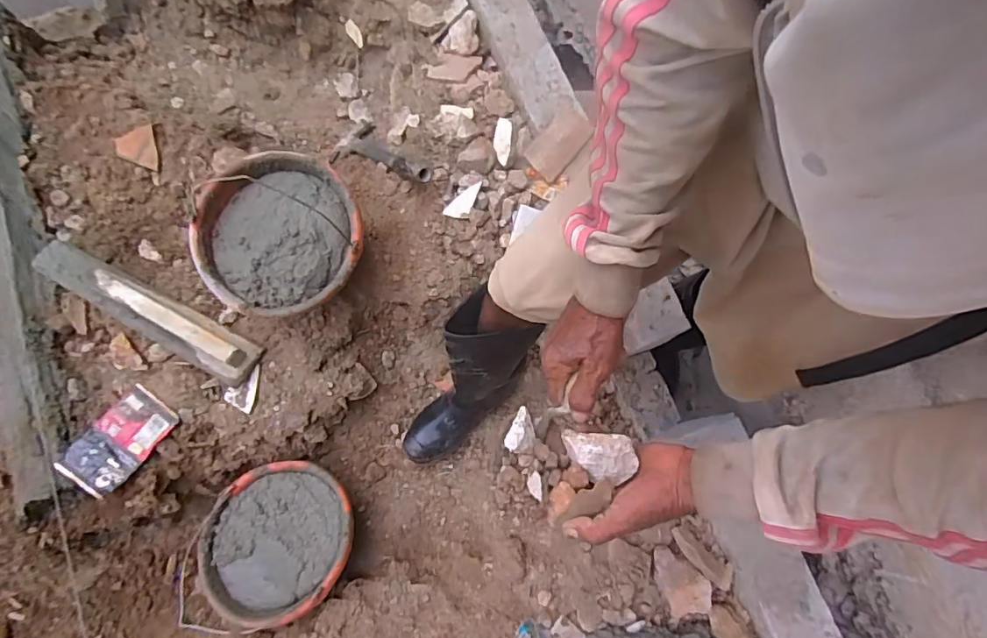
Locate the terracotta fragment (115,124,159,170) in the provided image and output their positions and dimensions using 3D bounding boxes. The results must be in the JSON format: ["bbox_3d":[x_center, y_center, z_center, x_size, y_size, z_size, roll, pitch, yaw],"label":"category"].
[{"bbox_3d":[-0.668,-0.317,0.960,0.070,0.011,0.092,-16,77,-5],"label":"terracotta fragment"}]

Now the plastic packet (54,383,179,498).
[{"bbox_3d":[-0.614,0.197,0.846,0.100,0.027,0.167,36,78,7],"label":"plastic packet"}]

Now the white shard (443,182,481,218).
[{"bbox_3d":[-0.051,-0.216,0.942,0.084,0.008,0.041,-44,81,11],"label":"white shard"}]

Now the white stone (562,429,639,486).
[{"bbox_3d":[0.102,0.134,0.502,0.063,0.033,0.044,6,76,0],"label":"white stone"}]

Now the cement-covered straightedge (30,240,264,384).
[{"bbox_3d":[-0.590,-0.017,0.865,0.406,0.070,0.083,28,77,5],"label":"cement-covered straightedge"}]

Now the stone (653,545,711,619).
[{"bbox_3d":[0.298,0.410,0.805,0.075,0.043,0.112,-24,78,-7],"label":"stone"}]

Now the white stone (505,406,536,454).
[{"bbox_3d":[0.030,0.110,0.503,0.027,0.020,0.043,26,77,5],"label":"white stone"}]

